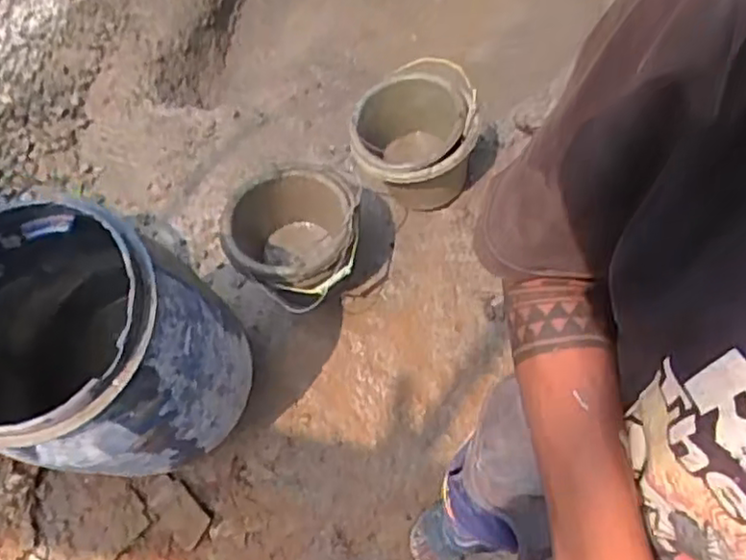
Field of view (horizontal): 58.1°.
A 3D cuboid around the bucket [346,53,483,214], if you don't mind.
[{"bbox_3d":[0.095,-0.321,1.550,0.267,0.203,0.297,8,66,6],"label":"bucket"}]

